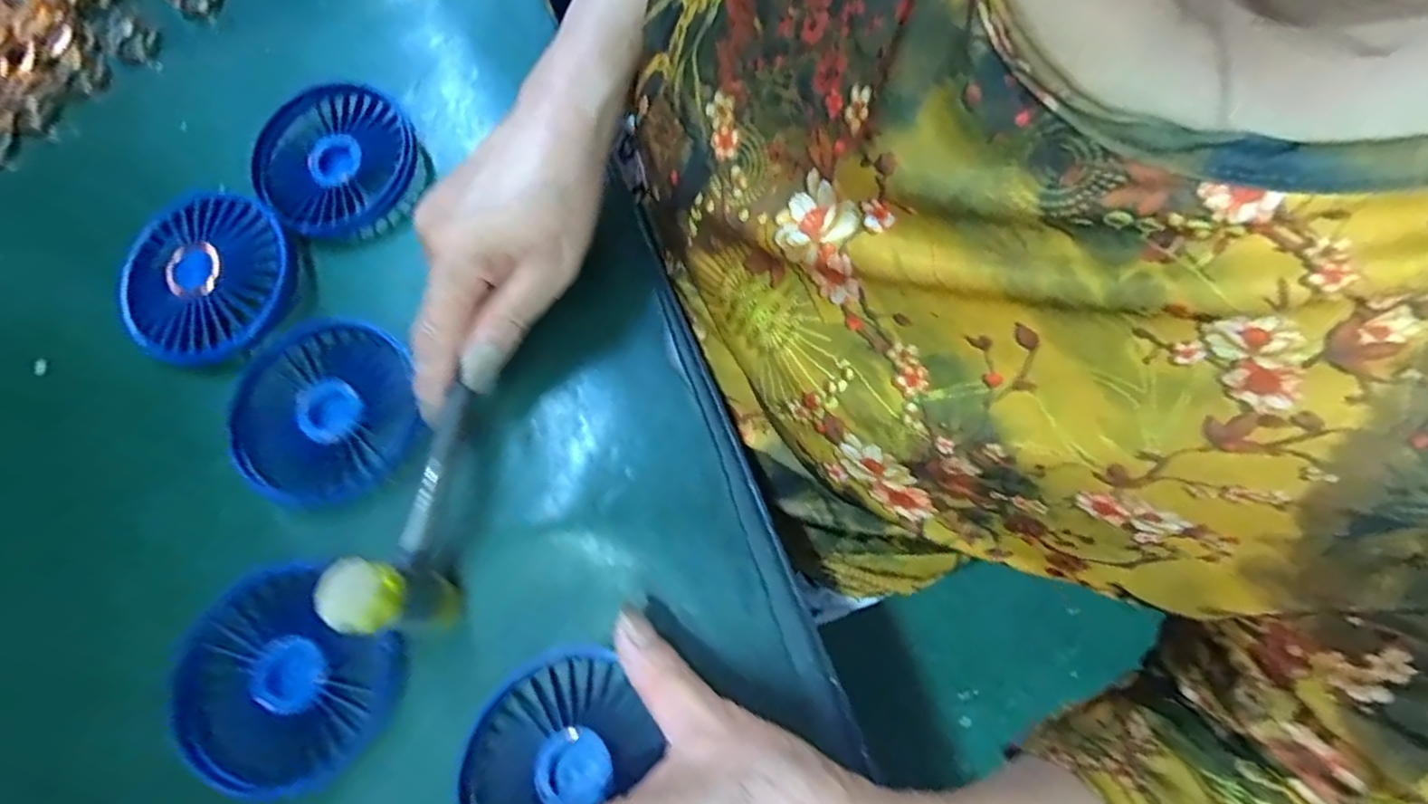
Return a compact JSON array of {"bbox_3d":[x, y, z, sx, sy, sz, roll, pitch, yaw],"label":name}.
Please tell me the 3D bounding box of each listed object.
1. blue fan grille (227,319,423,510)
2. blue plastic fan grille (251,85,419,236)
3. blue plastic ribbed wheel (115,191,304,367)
[{"bbox_3d":[-0.182,0.005,0.309,0.080,0.016,0.088,-1,72,2],"label":"blue fan grille"},{"bbox_3d":[-0.199,-0.126,0.354,0.081,0.028,0.082,37,77,13],"label":"blue plastic fan grille"},{"bbox_3d":[-0.250,-0.059,0.328,0.081,0.031,0.082,21,74,9],"label":"blue plastic ribbed wheel"}]

